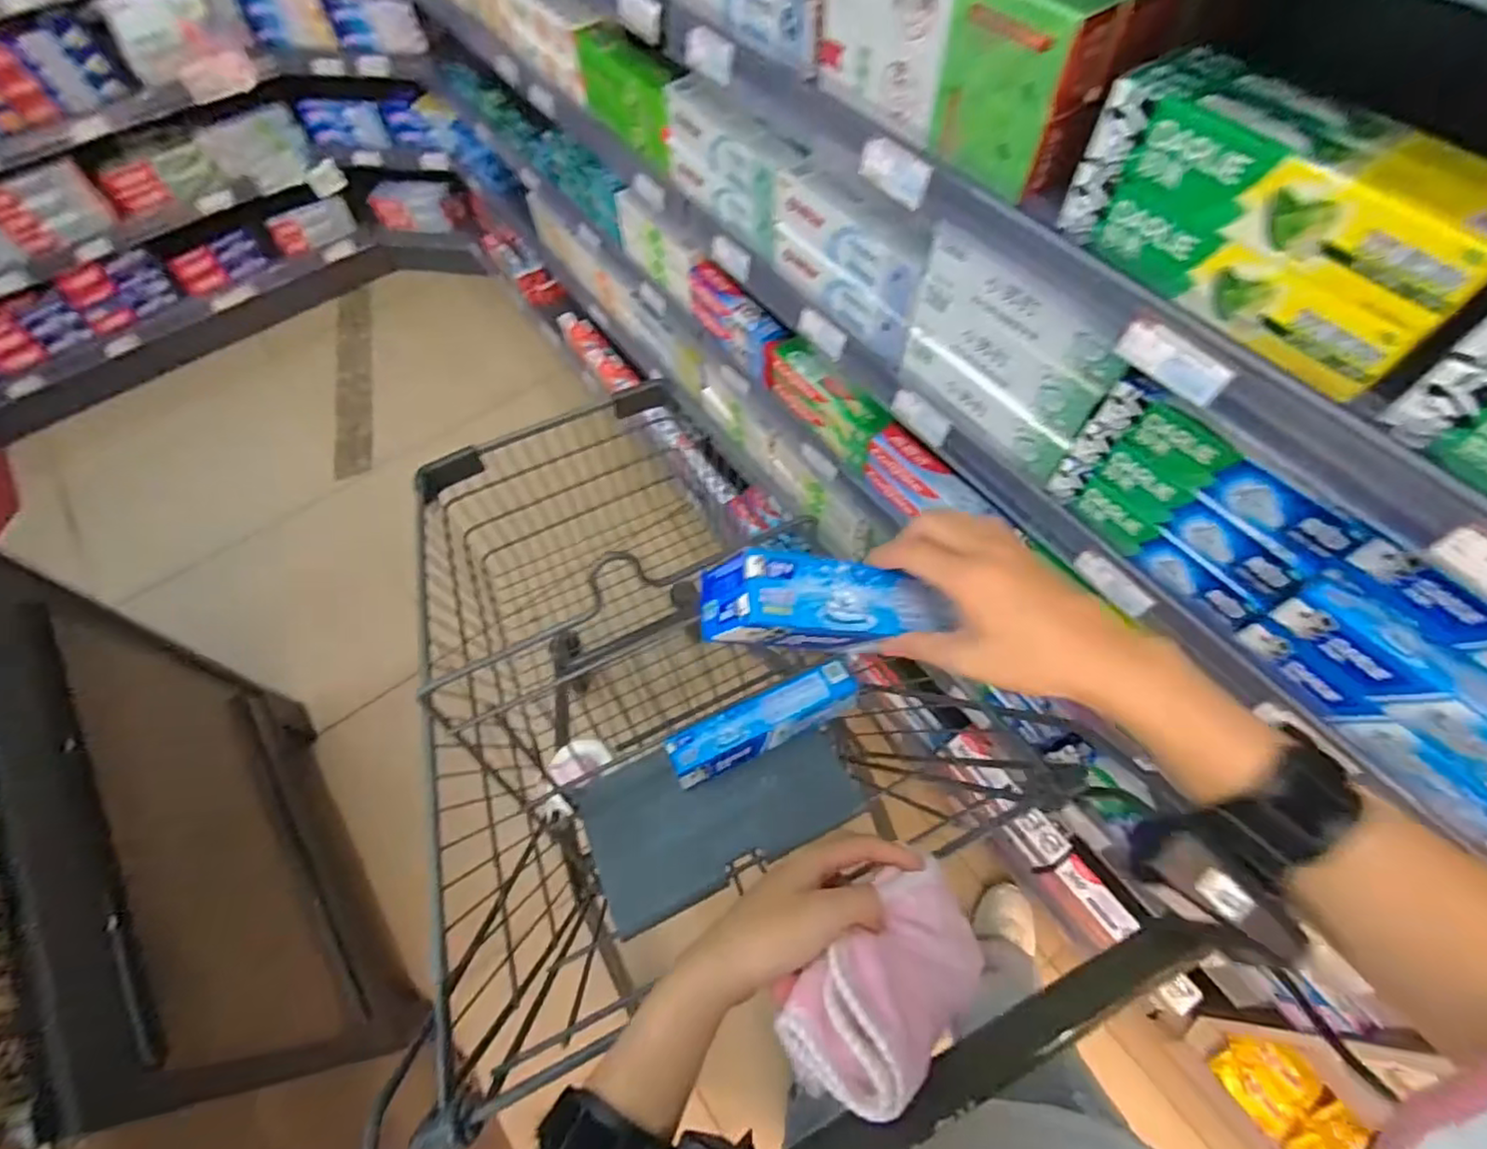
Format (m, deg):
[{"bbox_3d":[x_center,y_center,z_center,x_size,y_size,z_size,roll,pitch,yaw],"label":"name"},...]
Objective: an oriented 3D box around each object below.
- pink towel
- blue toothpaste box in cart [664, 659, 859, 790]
[{"bbox_3d":[0.085,0.217,0.360,0.071,0.037,0.149,48,32,23],"label":"pink towel"},{"bbox_3d":[0.021,0.151,0.677,0.198,0.038,0.054,-23,63,-10],"label":"blue toothpaste box in cart"}]

